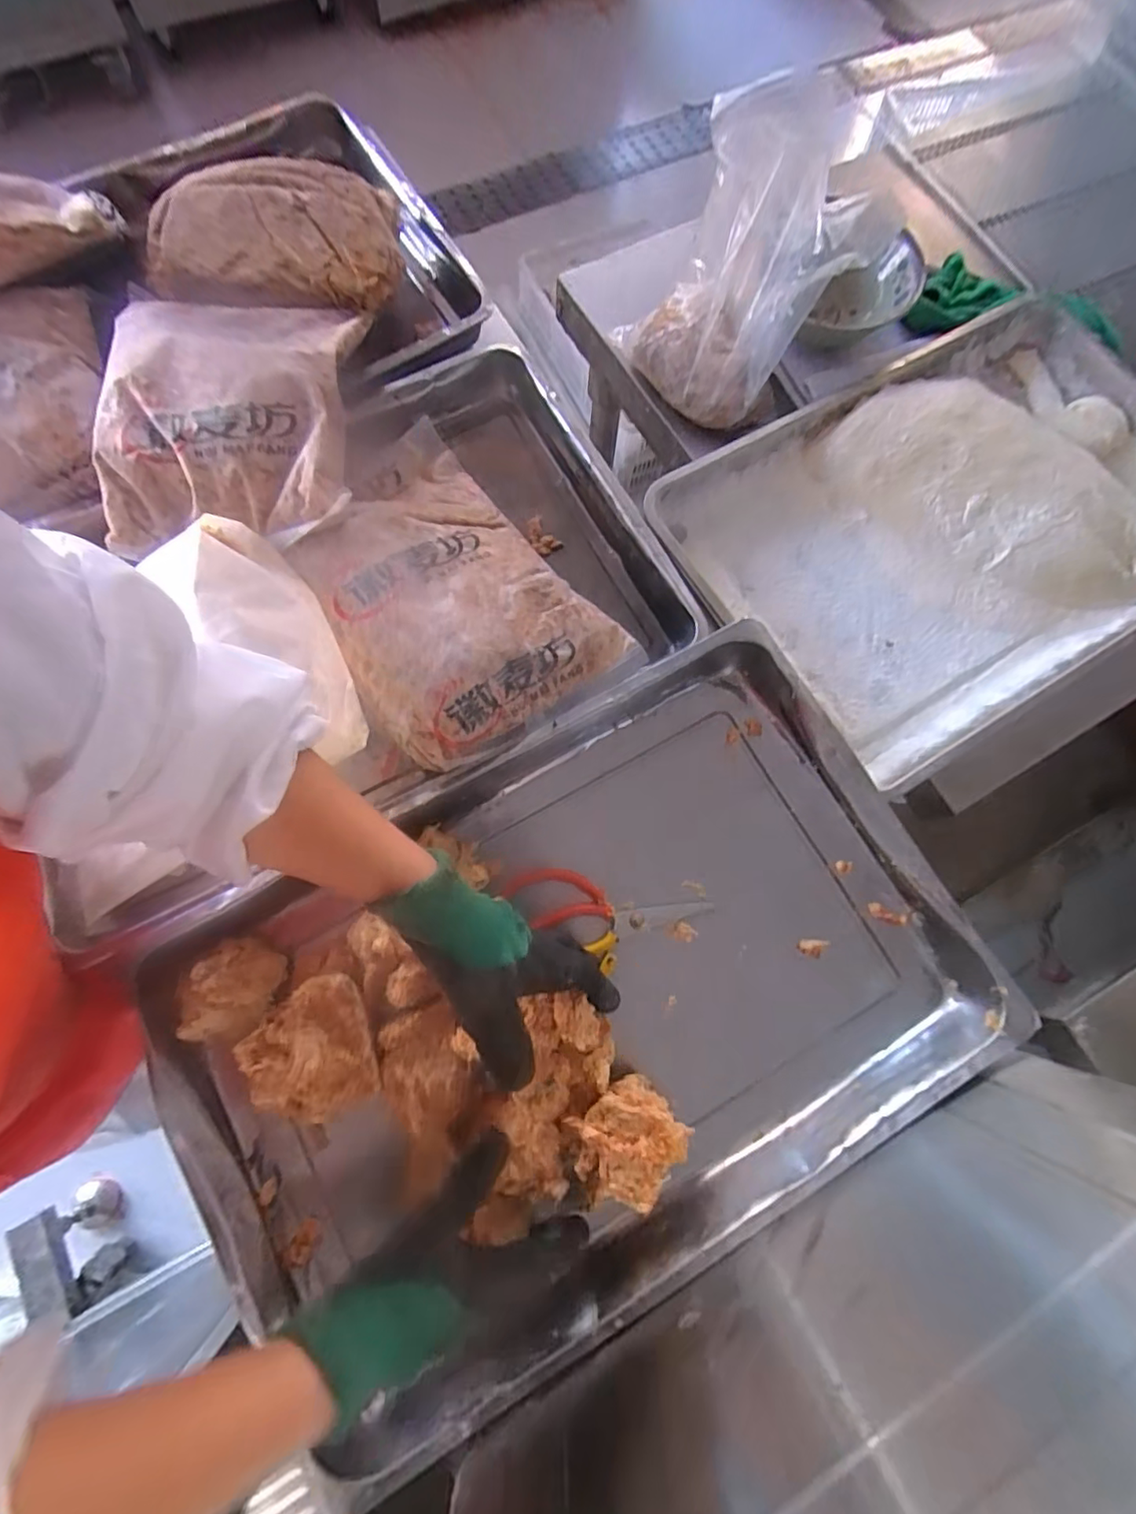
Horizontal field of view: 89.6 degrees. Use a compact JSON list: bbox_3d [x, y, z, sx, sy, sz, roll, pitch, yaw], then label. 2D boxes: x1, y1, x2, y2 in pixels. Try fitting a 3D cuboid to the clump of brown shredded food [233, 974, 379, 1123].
[{"bbox_3d":[-0.192,0.219,0.424,0.090,0.042,0.092,1,75,-2],"label":"clump of brown shredded food"}]

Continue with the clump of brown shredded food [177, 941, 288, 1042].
[{"bbox_3d":[-0.257,0.180,0.433,0.082,0.039,0.071,-36,79,-11],"label":"clump of brown shredded food"}]

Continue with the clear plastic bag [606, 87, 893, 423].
[{"bbox_3d":[0.166,-0.483,0.580,0.129,0.236,0.209,-25,77,-9],"label":"clear plastic bag"}]

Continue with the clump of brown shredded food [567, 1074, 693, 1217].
[{"bbox_3d":[0.040,0.275,0.414,0.075,0.053,0.066,-37,79,-11],"label":"clump of brown shredded food"}]

